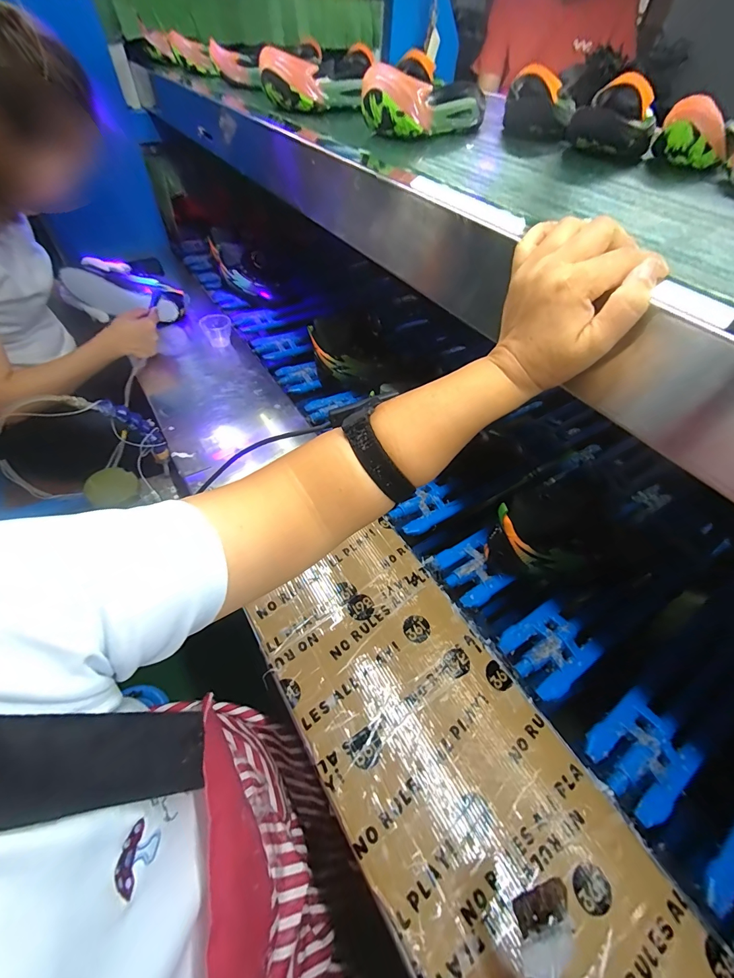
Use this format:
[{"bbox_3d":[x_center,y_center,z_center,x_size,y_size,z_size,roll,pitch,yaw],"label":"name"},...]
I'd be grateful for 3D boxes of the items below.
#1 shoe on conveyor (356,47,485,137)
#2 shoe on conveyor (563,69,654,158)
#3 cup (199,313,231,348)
[{"bbox_3d":[0.086,-0.541,0.519,0.068,0.068,0.226,35,57,20],"label":"shoe on conveyor"},{"bbox_3d":[0.363,-0.535,0.536,0.098,0.062,0.265,25,54,14],"label":"shoe on conveyor"},{"bbox_3d":[-0.334,-0.349,0.839,0.063,0.058,0.057,-19,56,-18],"label":"cup"}]

